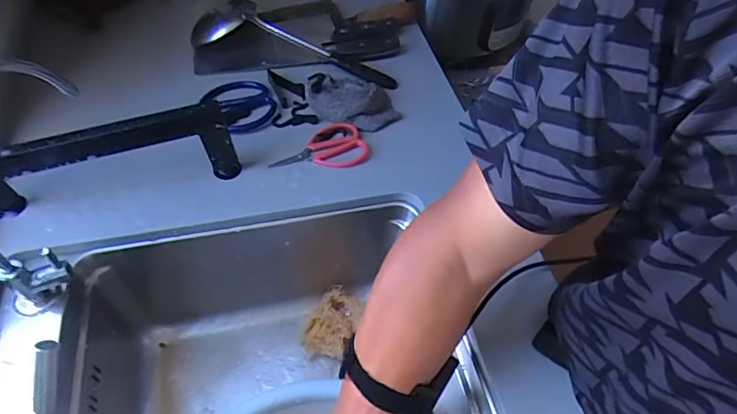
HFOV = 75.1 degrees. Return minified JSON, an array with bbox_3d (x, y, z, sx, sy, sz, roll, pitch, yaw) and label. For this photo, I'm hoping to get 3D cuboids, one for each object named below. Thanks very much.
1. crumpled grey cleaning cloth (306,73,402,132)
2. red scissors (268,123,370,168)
[{"bbox_3d":[-0.021,-0.153,0.662,0.127,0.025,0.095,5,53,2],"label":"crumpled grey cleaning cloth"},{"bbox_3d":[-0.061,-0.082,0.619,0.122,0.008,0.074,-3,53,-4],"label":"red scissors"}]

